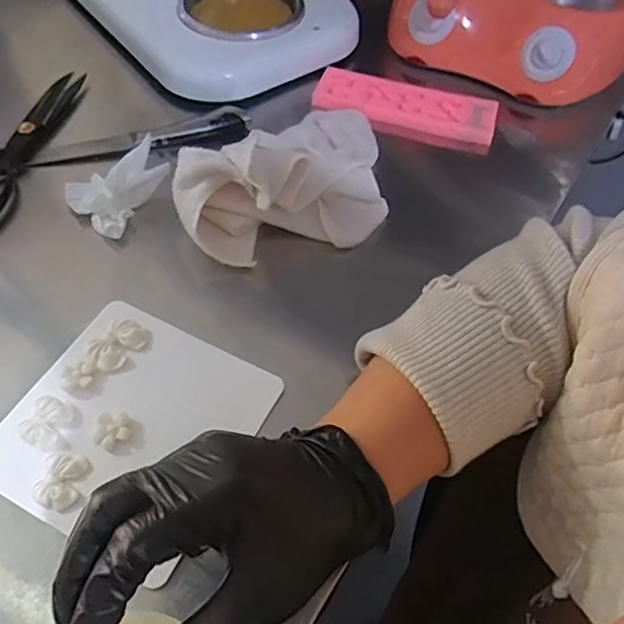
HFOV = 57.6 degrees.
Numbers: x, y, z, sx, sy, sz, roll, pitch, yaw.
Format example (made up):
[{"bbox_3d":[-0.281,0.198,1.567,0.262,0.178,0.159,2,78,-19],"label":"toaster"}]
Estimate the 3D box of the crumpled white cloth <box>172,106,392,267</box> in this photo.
[{"bbox_3d":[-0.021,-0.118,0.470,0.181,0.053,0.146,-12,56,-12],"label":"crumpled white cloth"}]

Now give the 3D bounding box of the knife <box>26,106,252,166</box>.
[{"bbox_3d":[-0.149,-0.155,0.509,0.189,0.025,0.022,-12,56,-13],"label":"knife"}]

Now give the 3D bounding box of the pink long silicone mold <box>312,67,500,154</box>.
[{"bbox_3d":[0.090,-0.198,0.557,0.173,0.029,0.054,14,54,6],"label":"pink long silicone mold"}]

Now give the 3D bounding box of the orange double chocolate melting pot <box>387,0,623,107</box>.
[{"bbox_3d":[0.209,-0.316,0.599,0.243,0.081,0.188,37,60,20],"label":"orange double chocolate melting pot"}]

